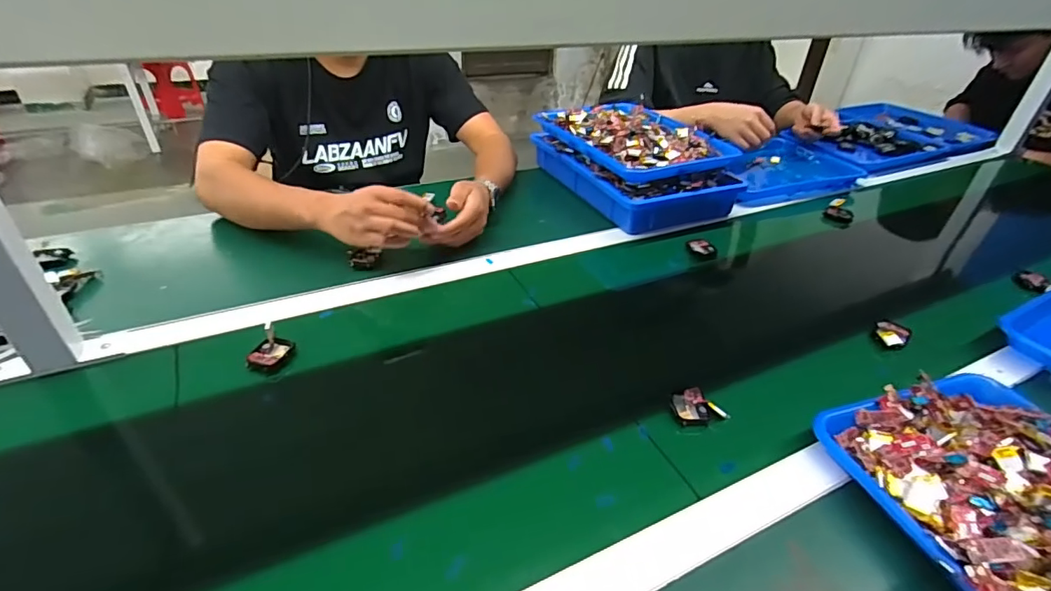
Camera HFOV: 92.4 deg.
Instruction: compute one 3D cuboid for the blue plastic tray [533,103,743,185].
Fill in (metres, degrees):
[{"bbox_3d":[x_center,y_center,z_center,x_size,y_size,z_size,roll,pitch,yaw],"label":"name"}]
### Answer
[{"bbox_3d":[0.189,-0.283,0.914,0.254,0.052,0.294,-11,36,-21],"label":"blue plastic tray"}]

